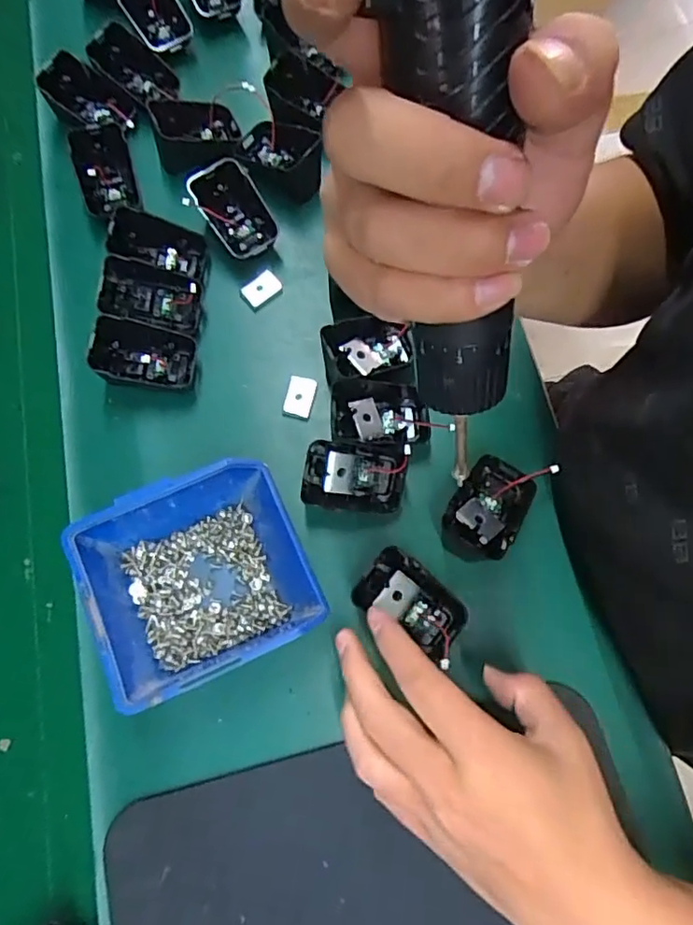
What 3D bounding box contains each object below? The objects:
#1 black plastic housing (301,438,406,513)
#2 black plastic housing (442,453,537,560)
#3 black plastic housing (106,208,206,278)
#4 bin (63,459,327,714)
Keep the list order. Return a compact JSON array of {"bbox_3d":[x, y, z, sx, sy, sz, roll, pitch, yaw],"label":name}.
[{"bbox_3d":[0.004,0.011,0.390,0.067,0.032,0.040,2,72,0],"label":"black plastic housing"},{"bbox_3d":[0.094,0.030,0.382,0.047,0.028,0.070,36,75,11],"label":"black plastic housing"},{"bbox_3d":[-0.144,-0.164,0.442,0.070,0.022,0.040,10,69,-31],"label":"black plastic housing"},{"bbox_3d":[-0.089,0.071,0.357,0.124,0.063,0.111,-25,74,-8],"label":"bin"}]

